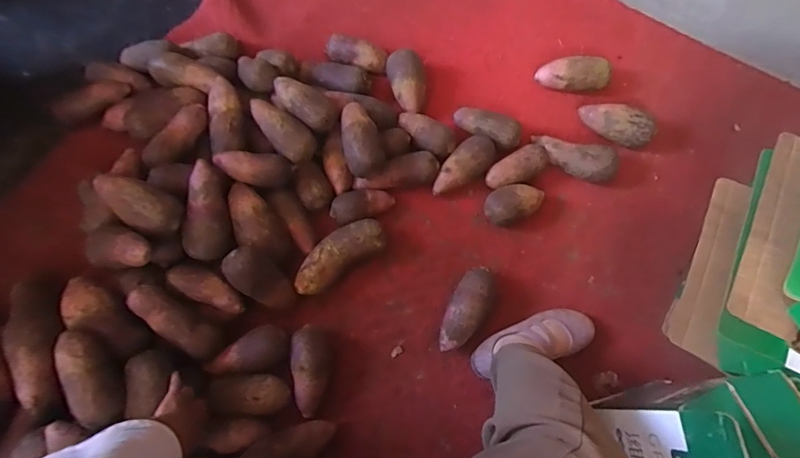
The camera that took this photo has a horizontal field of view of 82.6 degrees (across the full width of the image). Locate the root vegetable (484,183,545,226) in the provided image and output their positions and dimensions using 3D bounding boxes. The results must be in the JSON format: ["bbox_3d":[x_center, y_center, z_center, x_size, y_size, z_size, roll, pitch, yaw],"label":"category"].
[{"bbox_3d":[0.239,-0.052,0.966,0.130,0.067,0.077,-28,72,-13],"label":"root vegetable"}]

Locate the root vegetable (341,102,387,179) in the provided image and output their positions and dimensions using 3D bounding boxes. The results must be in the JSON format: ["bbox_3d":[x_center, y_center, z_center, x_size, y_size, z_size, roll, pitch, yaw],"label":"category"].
[{"bbox_3d":[-0.074,-0.185,0.920,0.080,0.060,0.147,-10,69,-7],"label":"root vegetable"}]

